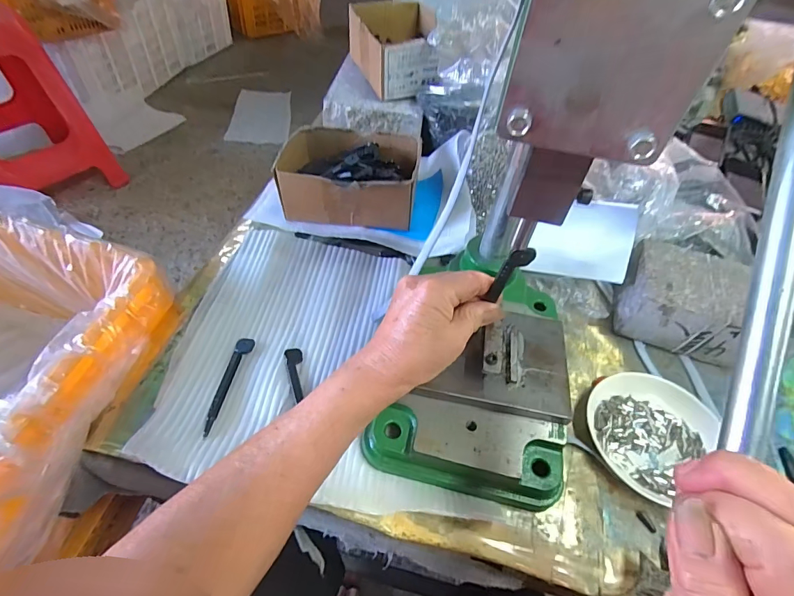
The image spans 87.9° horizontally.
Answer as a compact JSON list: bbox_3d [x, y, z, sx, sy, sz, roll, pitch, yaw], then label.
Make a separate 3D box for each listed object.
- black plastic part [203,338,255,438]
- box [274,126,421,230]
[{"bbox_3d":[-0.155,0.077,0.375,0.015,0.006,0.101,9,50,2],"label":"black plastic part"},{"bbox_3d":[-0.056,-0.152,0.529,0.161,0.075,0.131,10,50,2],"label":"box"}]

